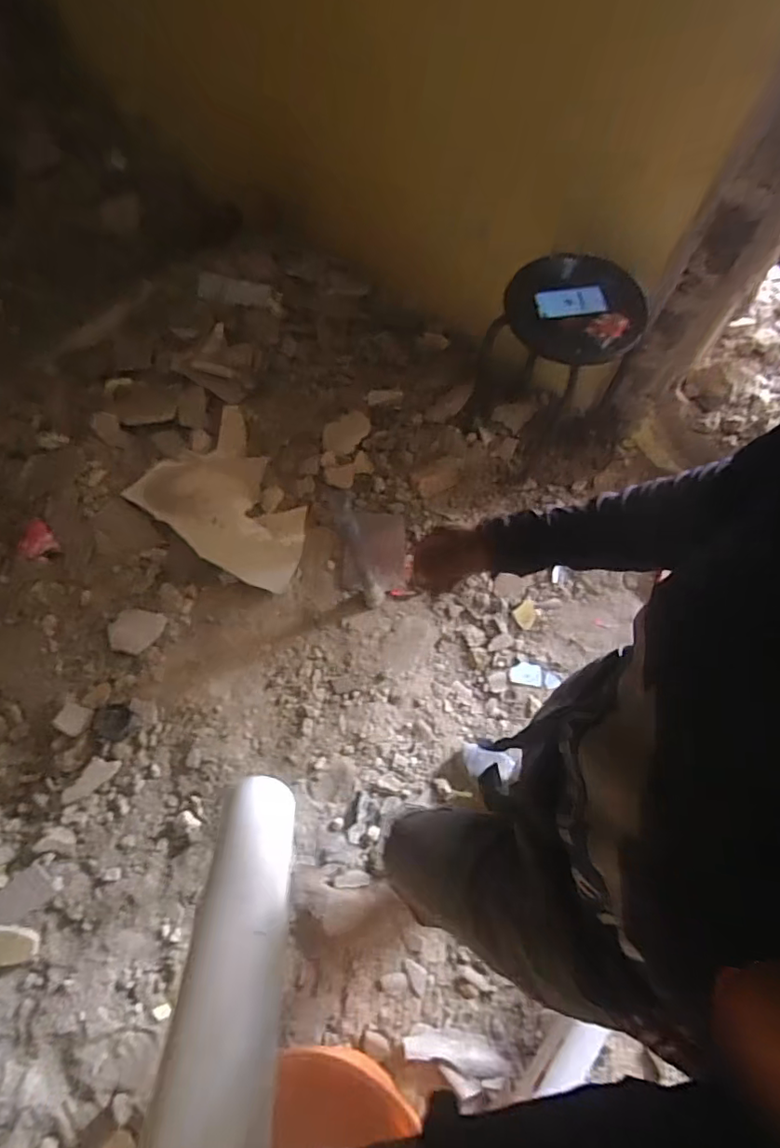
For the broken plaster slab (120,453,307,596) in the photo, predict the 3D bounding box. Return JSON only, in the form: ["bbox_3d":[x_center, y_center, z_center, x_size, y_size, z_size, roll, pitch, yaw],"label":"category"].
[{"bbox_3d":[-0.440,-0.188,1.580,0.511,0.060,0.337,38,64,1],"label":"broken plaster slab"}]

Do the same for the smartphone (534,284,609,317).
[{"bbox_3d":[0.393,-0.595,1.195,0.155,0.014,0.064,-6,90,-4],"label":"smartphone"}]

